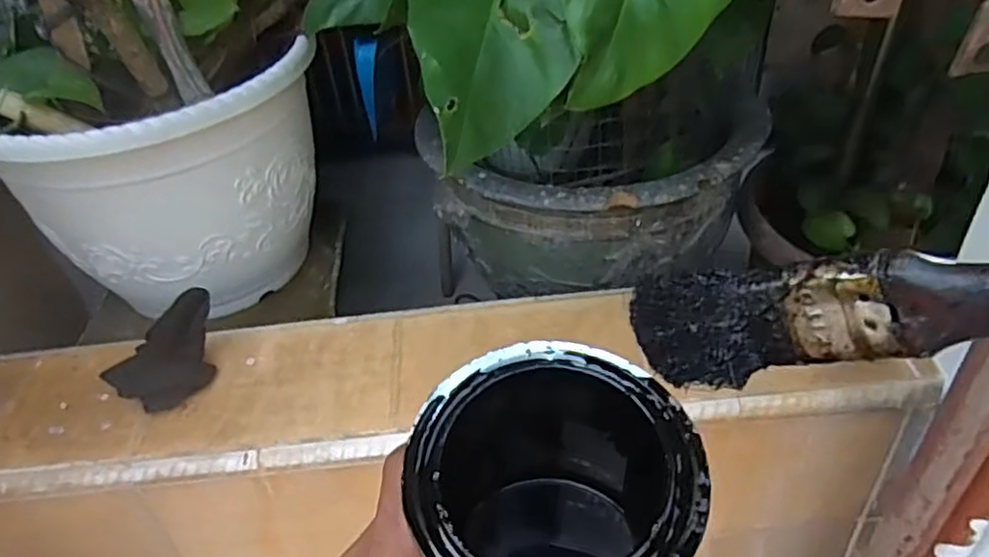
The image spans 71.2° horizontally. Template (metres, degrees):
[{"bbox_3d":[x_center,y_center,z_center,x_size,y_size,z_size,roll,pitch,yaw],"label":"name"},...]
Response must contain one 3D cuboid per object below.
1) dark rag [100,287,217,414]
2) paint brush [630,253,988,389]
[{"bbox_3d":[-0.334,0.073,0.701,0.114,0.084,0.067,-30,45,-26],"label":"dark rag"},{"bbox_3d":[0.099,0.005,0.132,0.169,0.026,0.011,-10,27,48],"label":"paint brush"}]

